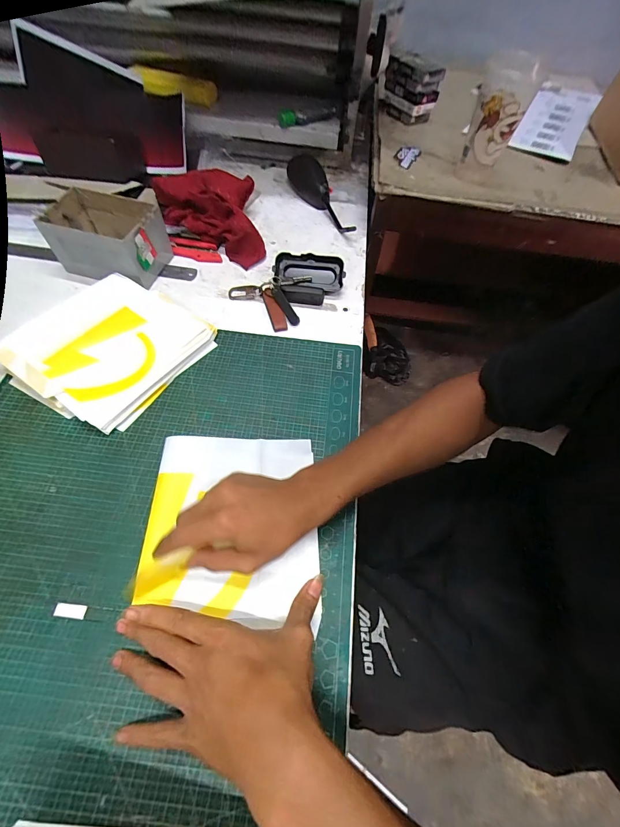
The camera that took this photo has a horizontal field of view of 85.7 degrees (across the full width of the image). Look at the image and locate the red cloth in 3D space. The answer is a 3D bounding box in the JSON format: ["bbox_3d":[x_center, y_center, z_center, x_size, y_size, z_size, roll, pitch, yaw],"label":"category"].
[{"bbox_3d":[-0.174,-0.338,0.569,0.171,0.072,0.191,-9,59,-9],"label":"red cloth"}]

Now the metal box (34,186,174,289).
[{"bbox_3d":[-0.309,-0.267,0.516,0.154,0.080,0.107,13,59,4],"label":"metal box"}]

